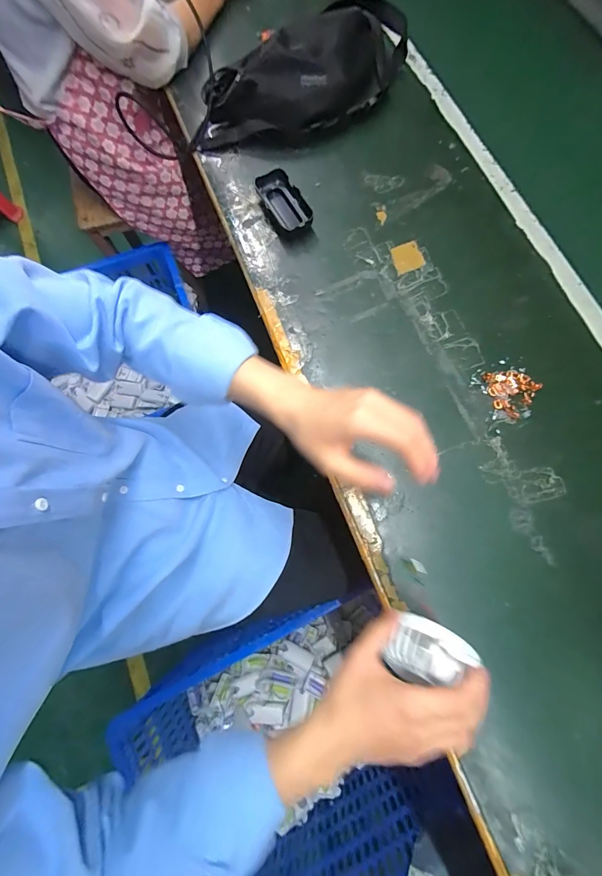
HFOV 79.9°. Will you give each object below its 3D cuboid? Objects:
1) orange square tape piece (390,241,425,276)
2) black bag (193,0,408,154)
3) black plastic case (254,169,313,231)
[{"bbox_3d":[0.159,-0.271,0.537,0.044,0.004,0.045,-18,75,-4],"label":"orange square tape piece"},{"bbox_3d":[-0.004,-0.589,0.580,0.359,0.093,0.172,-8,75,-1],"label":"black bag"},{"bbox_3d":[-0.025,-0.363,0.556,0.051,0.032,0.109,-31,77,-7],"label":"black plastic case"}]

